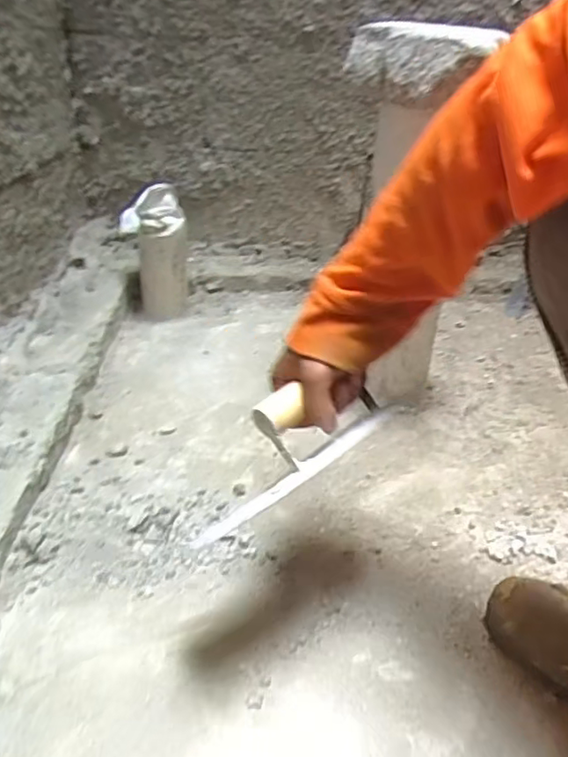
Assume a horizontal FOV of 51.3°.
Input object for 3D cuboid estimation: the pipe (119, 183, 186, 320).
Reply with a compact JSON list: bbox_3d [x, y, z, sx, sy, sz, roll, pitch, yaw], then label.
[{"bbox_3d":[-0.248,-0.237,1.139,0.110,0.243,0.082,-4,28,-12],"label":"pipe"}]

